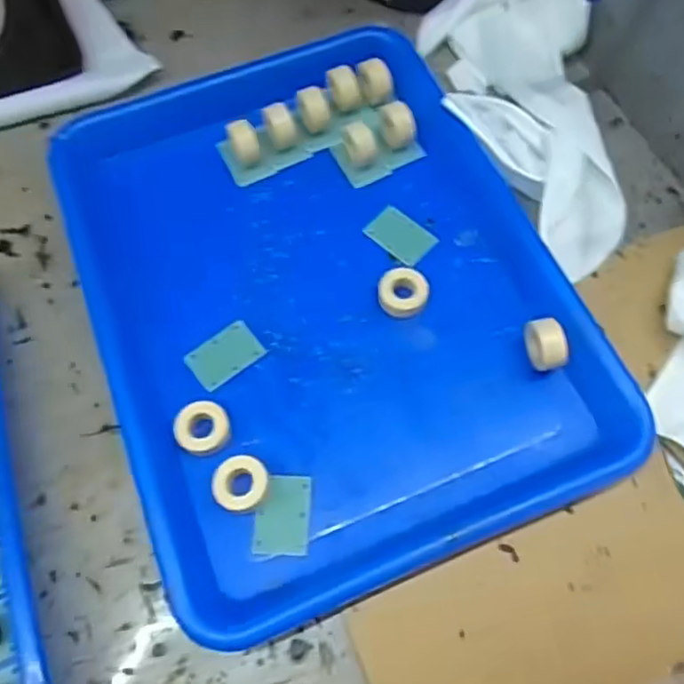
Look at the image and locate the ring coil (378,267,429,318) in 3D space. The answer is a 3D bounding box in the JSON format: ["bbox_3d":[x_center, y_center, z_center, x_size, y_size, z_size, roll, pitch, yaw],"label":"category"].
[{"bbox_3d":[0.036,-0.030,0.360,0.029,0.014,0.029,0,67,1],"label":"ring coil"}]

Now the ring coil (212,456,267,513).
[{"bbox_3d":[-0.051,0.072,0.312,0.027,0.014,0.026,0,67,1],"label":"ring coil"}]

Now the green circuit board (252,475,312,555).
[{"bbox_3d":[-0.030,0.088,0.312,0.027,0.005,0.039,2,67,2],"label":"green circuit board"}]

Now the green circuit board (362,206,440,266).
[{"bbox_3d":[0.037,-0.067,0.382,0.041,0.004,0.027,42,74,17],"label":"green circuit board"}]

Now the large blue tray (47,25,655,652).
[{"bbox_3d":[-0.013,-0.039,0.356,0.249,0.030,0.328,-22,68,-8],"label":"large blue tray"}]

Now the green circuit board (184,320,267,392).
[{"bbox_3d":[-0.066,0.007,0.349,0.040,0.004,0.026,-39,72,-14],"label":"green circuit board"}]

